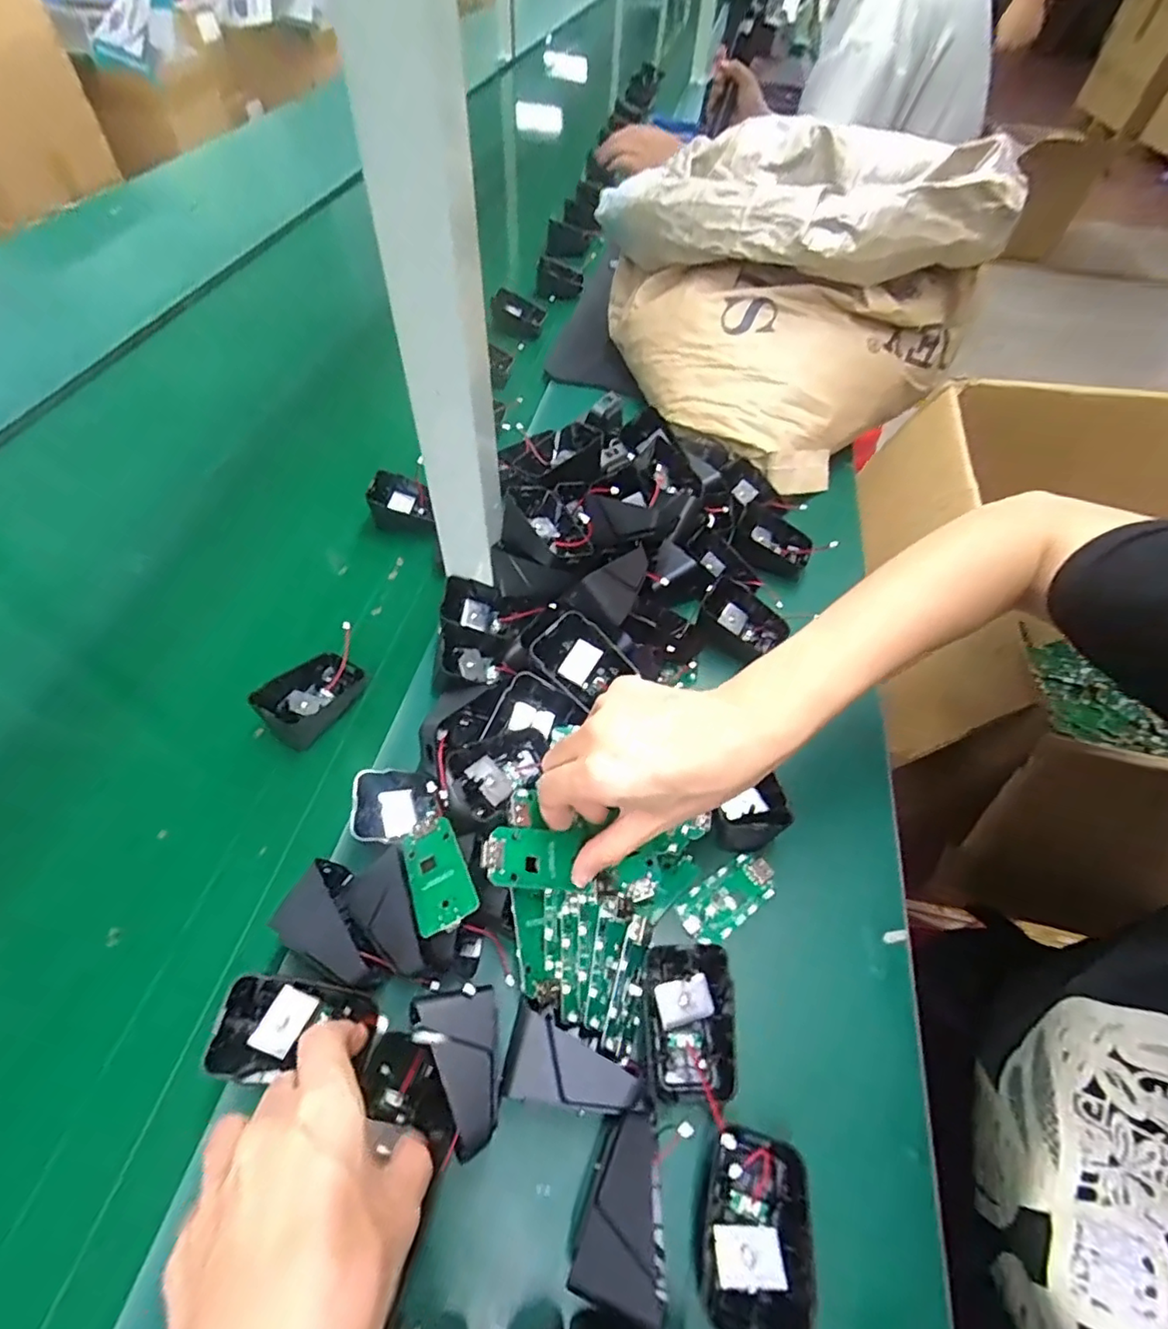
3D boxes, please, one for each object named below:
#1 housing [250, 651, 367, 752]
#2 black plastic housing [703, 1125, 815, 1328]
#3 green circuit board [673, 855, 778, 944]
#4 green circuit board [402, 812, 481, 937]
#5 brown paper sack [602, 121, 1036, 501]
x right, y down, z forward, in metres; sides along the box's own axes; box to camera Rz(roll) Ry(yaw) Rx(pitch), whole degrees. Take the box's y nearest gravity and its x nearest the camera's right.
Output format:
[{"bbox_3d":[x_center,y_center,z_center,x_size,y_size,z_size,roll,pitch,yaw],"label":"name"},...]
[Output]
[{"bbox_3d":[-0.190,0.020,0.406,0.049,0.032,0.072,24,57,13],"label":"housing"},{"bbox_3d":[0.076,0.246,0.253,0.042,0.015,0.069,9,28,13],"label":"black plastic housing"},{"bbox_3d":[0.088,0.140,0.353,0.065,0.005,0.031,-27,61,-20],"label":"green circuit board"},{"bbox_3d":[-0.079,0.111,0.316,0.032,0.004,0.063,-28,49,-8],"label":"green circuit board"},{"bbox_3d":[0.180,-0.407,0.607,0.308,0.186,0.382,-37,65,-25],"label":"brown paper sack"}]

